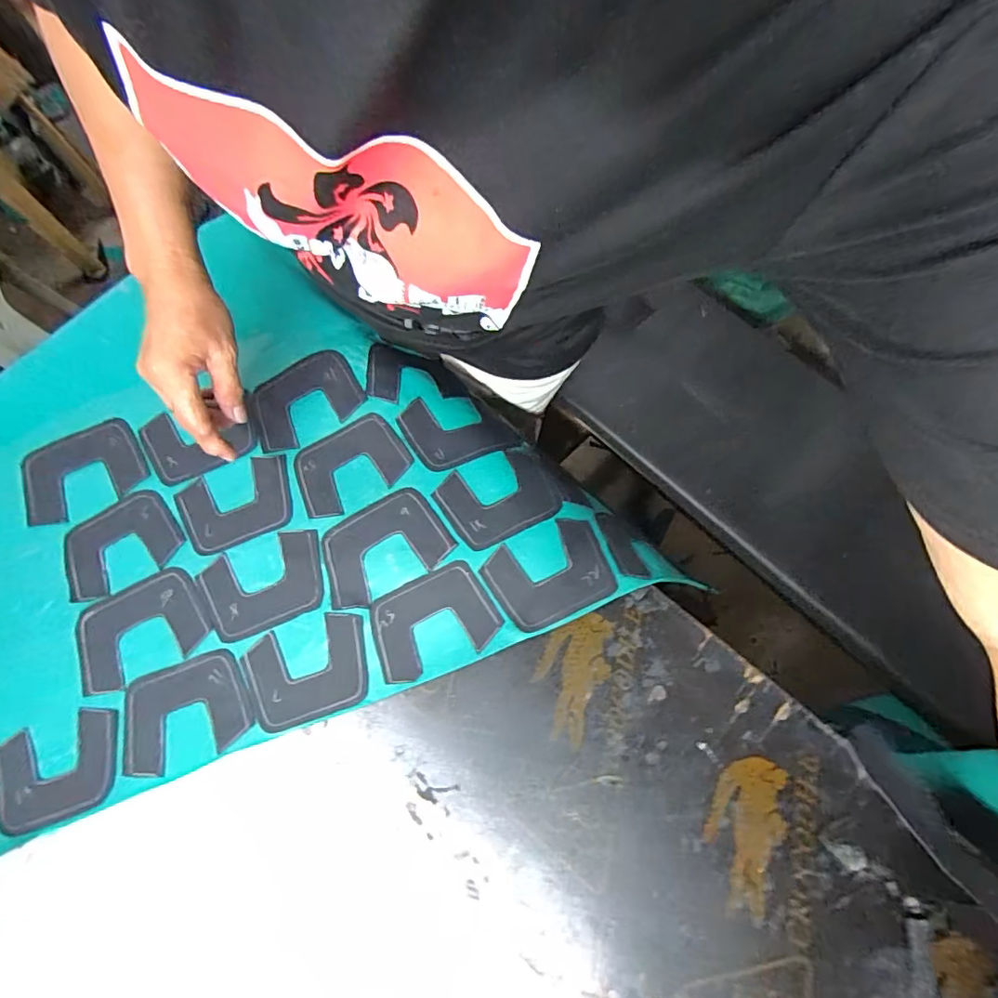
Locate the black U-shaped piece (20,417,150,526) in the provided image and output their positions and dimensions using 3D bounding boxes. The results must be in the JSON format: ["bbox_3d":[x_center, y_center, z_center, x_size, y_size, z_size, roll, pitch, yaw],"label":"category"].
[{"bbox_3d":[-0.395,-0.029,0.494,0.106,0.010,0.081,-28,74,-7],"label":"black U-shaped piece"}]

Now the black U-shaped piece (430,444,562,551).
[{"bbox_3d":[0.002,0.000,0.488,0.107,0.035,0.082,-27,74,-7],"label":"black U-shaped piece"}]

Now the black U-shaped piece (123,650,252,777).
[{"bbox_3d":[-0.259,0.173,0.431,0.101,0.004,0.077,-20,74,-5],"label":"black U-shaped piece"}]

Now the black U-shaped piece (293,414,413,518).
[{"bbox_3d":[-0.141,-0.033,0.492,0.103,0.004,0.074,-29,74,-7],"label":"black U-shaped piece"}]

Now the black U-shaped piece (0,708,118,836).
[{"bbox_3d":[-0.355,0.217,0.418,0.098,0.006,0.075,-17,73,-4],"label":"black U-shaped piece"}]

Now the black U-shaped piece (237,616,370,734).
[{"bbox_3d":[-0.160,0.143,0.436,0.100,0.004,0.076,-16,73,-4],"label":"black U-shaped piece"}]

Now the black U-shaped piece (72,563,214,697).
[{"bbox_3d":[-0.310,0.111,0.454,0.108,0.007,0.078,-26,74,-6],"label":"black U-shaped piece"}]

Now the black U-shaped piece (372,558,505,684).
[{"bbox_3d":[-0.057,0.102,0.444,0.102,0.008,0.074,-24,74,-6],"label":"black U-shaped piece"}]

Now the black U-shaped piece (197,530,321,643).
[{"bbox_3d":[-0.204,0.075,0.458,0.105,0.004,0.074,-23,74,-6],"label":"black U-shaped piece"}]

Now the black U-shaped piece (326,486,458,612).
[{"bbox_3d":[-0.105,0.042,0.466,0.112,0.005,0.076,-30,75,-8],"label":"black U-shaped piece"}]

